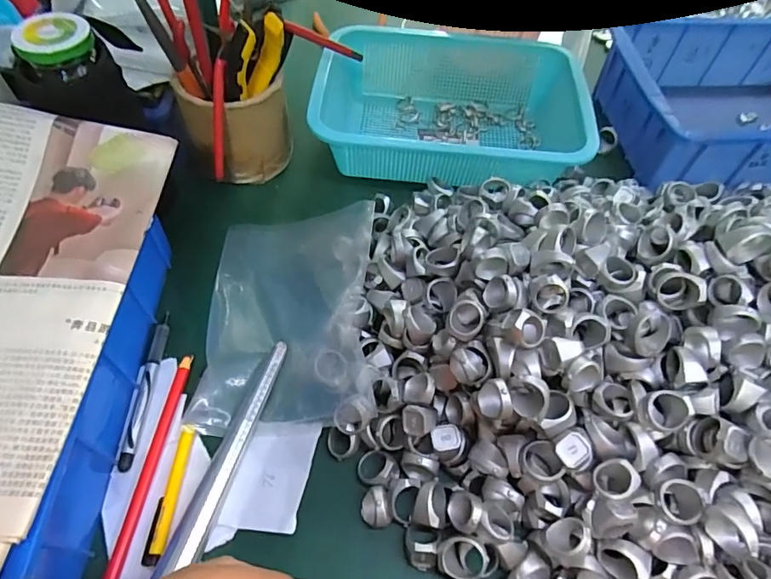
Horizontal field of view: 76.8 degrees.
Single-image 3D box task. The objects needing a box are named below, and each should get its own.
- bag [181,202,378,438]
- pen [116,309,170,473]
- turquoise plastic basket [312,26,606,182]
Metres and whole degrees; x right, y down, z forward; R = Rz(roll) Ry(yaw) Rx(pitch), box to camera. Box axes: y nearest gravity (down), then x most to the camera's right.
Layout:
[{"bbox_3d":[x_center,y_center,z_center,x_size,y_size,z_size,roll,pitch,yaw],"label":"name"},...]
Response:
[{"bbox_3d":[-0.076,0.012,0.389,0.128,0.030,0.199,0,56,-2],"label":"bag"},{"bbox_3d":[-0.177,0.070,0.360,0.009,0.007,0.120,1,56,-1],"label":"pen"},{"bbox_3d":[0.067,-0.193,0.513,0.263,0.072,0.194,4,56,1],"label":"turquoise plastic basket"}]

